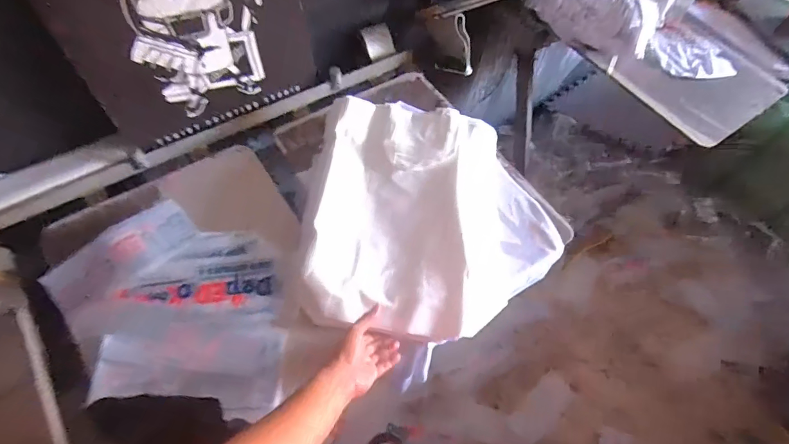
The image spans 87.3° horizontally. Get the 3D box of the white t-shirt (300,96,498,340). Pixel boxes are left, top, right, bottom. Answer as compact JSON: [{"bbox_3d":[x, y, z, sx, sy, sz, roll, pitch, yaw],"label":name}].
[{"bbox_3d":[0.009,-0.029,0.792,0.342,0.066,0.472,9,59,2],"label":"white t-shirt"}]

